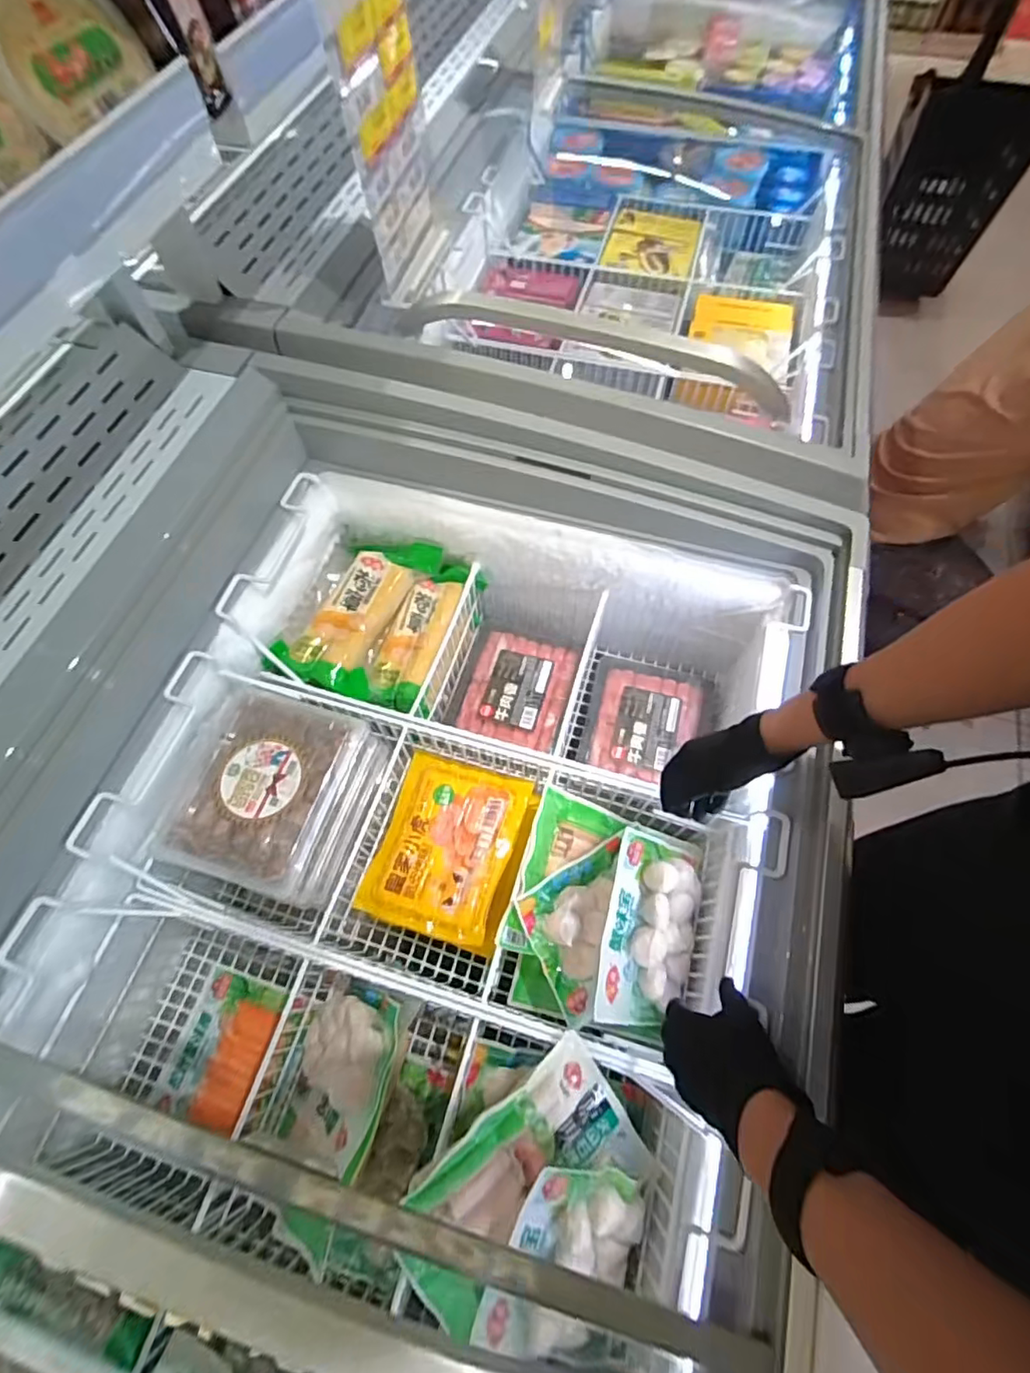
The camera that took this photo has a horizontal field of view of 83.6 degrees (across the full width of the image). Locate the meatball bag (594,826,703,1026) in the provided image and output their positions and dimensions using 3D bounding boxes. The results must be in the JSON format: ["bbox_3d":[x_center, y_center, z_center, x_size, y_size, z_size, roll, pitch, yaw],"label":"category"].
[{"bbox_3d":[0.152,0.266,0.650,0.132,0.063,0.205,24,71,-14],"label":"meatball bag"}]

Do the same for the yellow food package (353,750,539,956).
[{"bbox_3d":[-0.079,0.198,0.727,0.175,0.032,0.213,14,67,7],"label":"yellow food package"}]

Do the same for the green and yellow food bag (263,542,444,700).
[{"bbox_3d":[-0.224,-0.111,0.807,0.142,0.042,0.249,21,68,10],"label":"green and yellow food bag"}]

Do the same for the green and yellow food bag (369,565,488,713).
[{"bbox_3d":[-0.132,-0.071,0.835,0.082,0.059,0.235,23,68,11],"label":"green and yellow food bag"}]

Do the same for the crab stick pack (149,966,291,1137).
[{"bbox_3d":[-0.352,0.435,0.691,0.114,0.027,0.149,13,67,7],"label":"crab stick pack"}]

